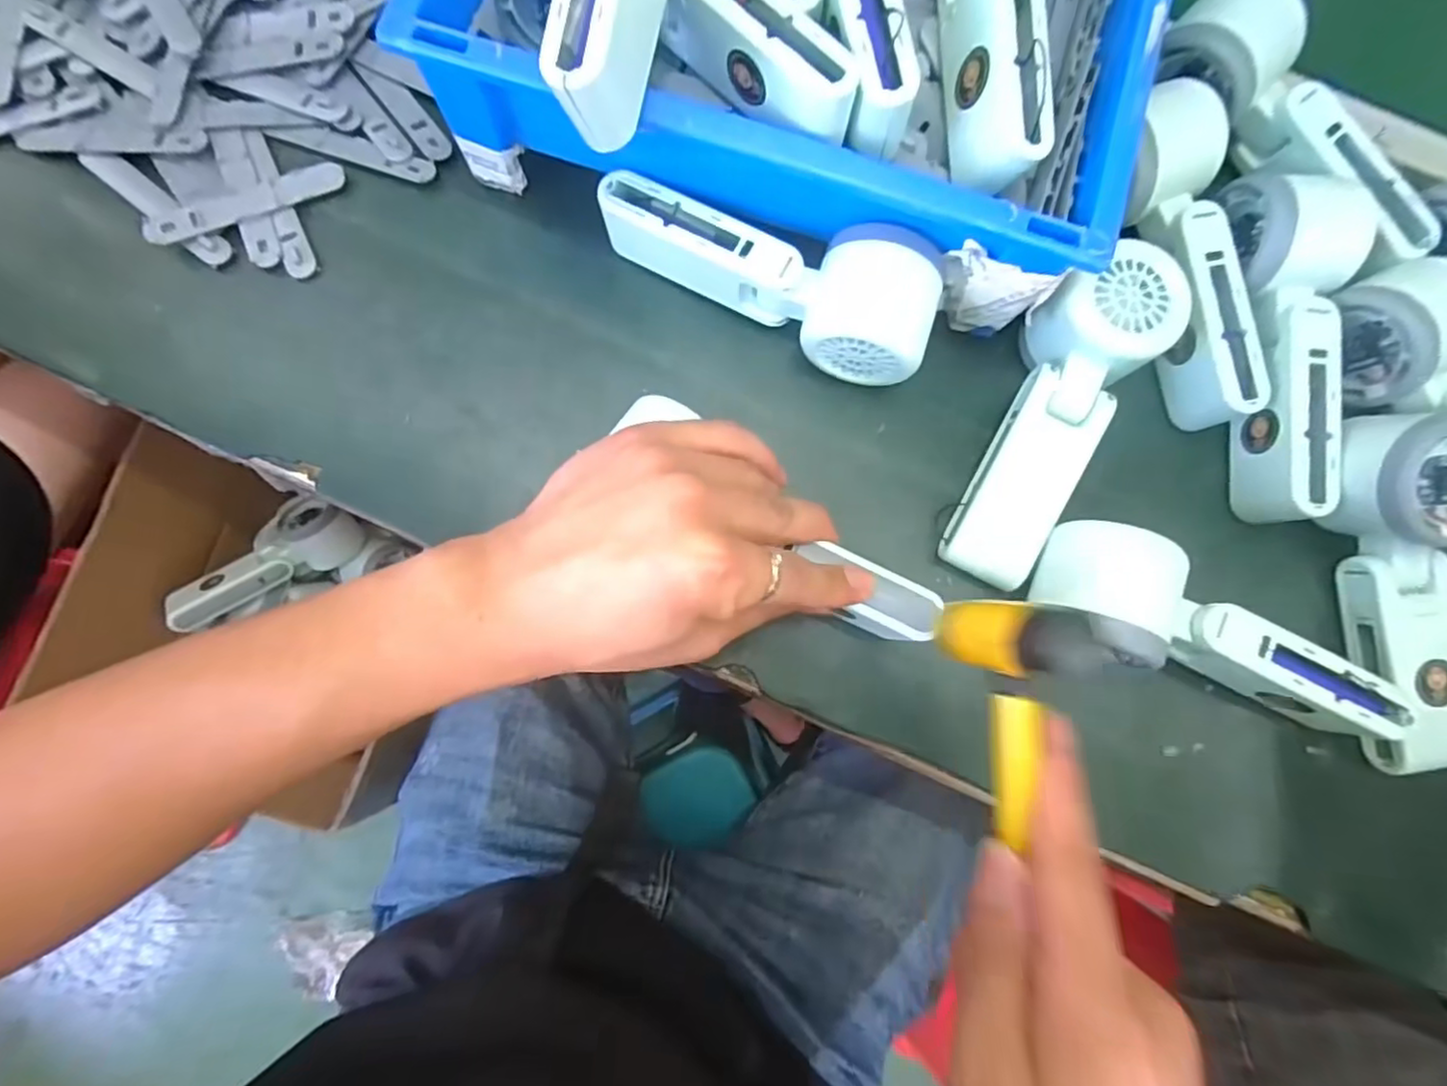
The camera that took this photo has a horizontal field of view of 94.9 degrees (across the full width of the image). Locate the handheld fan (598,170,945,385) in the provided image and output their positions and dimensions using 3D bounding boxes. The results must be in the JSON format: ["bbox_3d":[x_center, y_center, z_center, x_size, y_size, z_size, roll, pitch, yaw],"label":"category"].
[{"bbox_3d":[0.019,-0.126,0.322,0.167,0.051,0.064,18,83,-1],"label":"handheld fan"}]

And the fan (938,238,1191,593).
[{"bbox_3d":[0.156,-0.062,0.318,0.056,0.050,0.167,29,83,1],"label":"fan"}]

